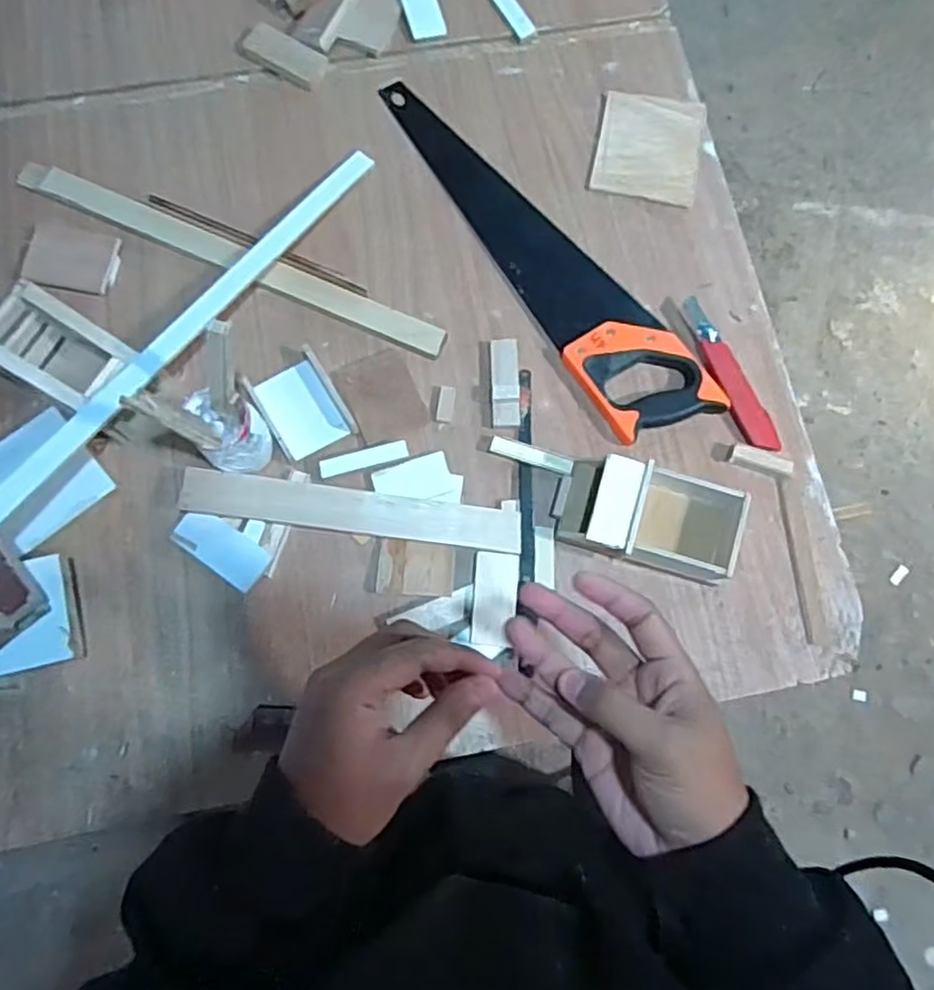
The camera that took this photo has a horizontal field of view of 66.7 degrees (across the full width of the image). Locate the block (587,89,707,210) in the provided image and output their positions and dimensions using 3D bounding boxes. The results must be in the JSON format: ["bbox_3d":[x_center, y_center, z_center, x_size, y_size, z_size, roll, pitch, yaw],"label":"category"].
[{"bbox_3d":[0.212,-0.405,0.822,0.117,0.005,0.138,11,76,3],"label":"block"}]

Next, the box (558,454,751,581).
[{"bbox_3d":[0.173,0.021,0.679,0.169,0.058,0.094,15,77,3],"label":"box"}]

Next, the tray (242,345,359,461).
[{"bbox_3d":[-0.169,-0.091,0.729,0.076,0.018,0.102,-31,78,-7],"label":"tray"}]

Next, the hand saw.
[{"bbox_3d":[0.072,-0.274,0.773,0.111,0.024,0.510,-34,79,-8],"label":"hand saw"}]

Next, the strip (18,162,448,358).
[{"bbox_3d":[-0.257,-0.258,0.762,0.500,0.017,0.034,23,77,5],"label":"strip"}]

